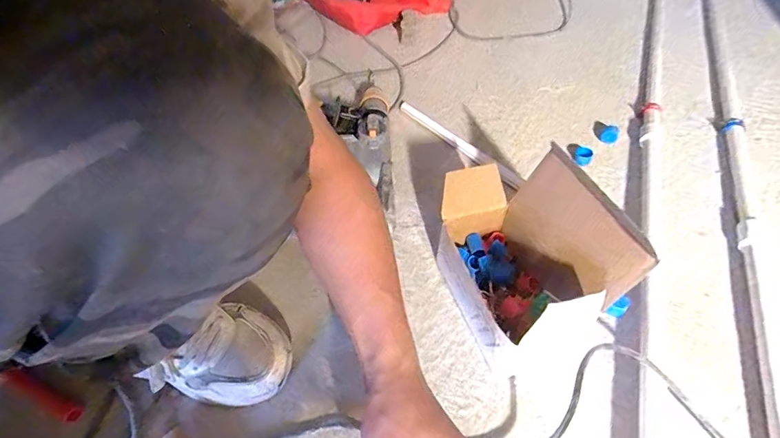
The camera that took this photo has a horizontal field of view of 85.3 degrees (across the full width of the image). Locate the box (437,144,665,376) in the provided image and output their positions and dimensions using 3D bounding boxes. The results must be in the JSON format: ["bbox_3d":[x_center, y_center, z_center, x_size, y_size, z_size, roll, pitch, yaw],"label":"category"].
[{"bbox_3d":[0.150,0.036,0.506,0.140,0.171,0.230,-16,49,-12],"label":"box"}]

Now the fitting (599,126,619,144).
[{"bbox_3d":[0.404,-0.155,0.776,0.029,0.029,0.028,26,53,24],"label":"fitting"}]

